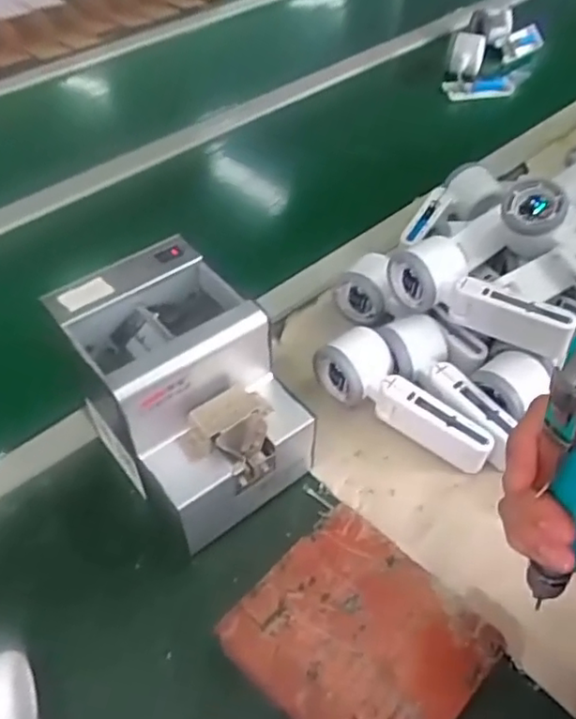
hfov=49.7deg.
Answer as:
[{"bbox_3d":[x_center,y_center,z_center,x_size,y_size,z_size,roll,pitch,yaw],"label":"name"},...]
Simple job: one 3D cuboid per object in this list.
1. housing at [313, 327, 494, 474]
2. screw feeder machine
[{"bbox_3d":[0.100,0.036,0.540,0.050,0.052,0.161,-36,57,-26],"label":"housing"},{"bbox_3d":[-0.076,0.026,0.483,0.123,0.140,0.184,-32,56,-23],"label":"screw feeder machine"}]

